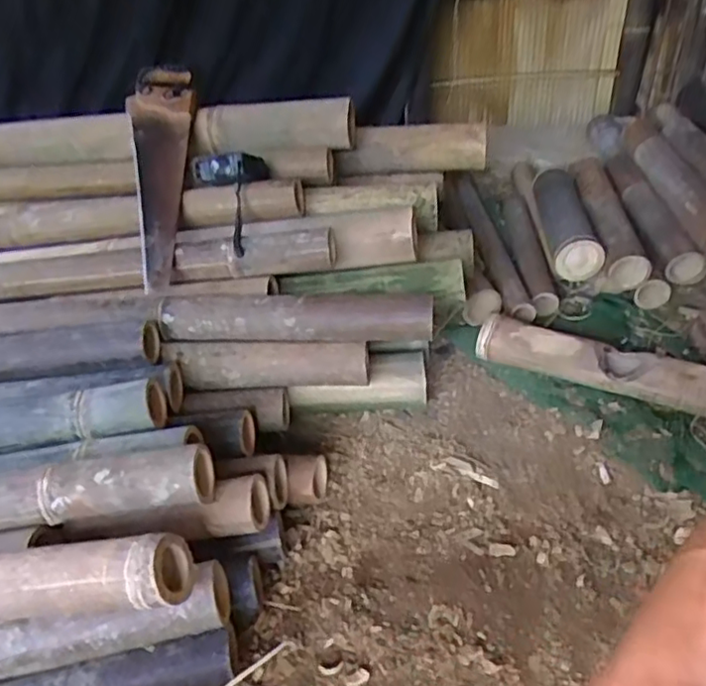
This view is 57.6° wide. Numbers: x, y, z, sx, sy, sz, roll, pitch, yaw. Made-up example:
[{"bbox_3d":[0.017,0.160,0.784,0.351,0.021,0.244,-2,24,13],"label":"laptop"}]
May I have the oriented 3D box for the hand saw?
[{"bbox_3d":[-0.294,-0.275,0.977,0.107,0.039,0.468,-8,59,-4],"label":"hand saw"}]

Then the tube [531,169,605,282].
[{"bbox_3d":[0.374,-0.219,1.136,0.078,0.078,0.263,0,38,6],"label":"tube"}]

